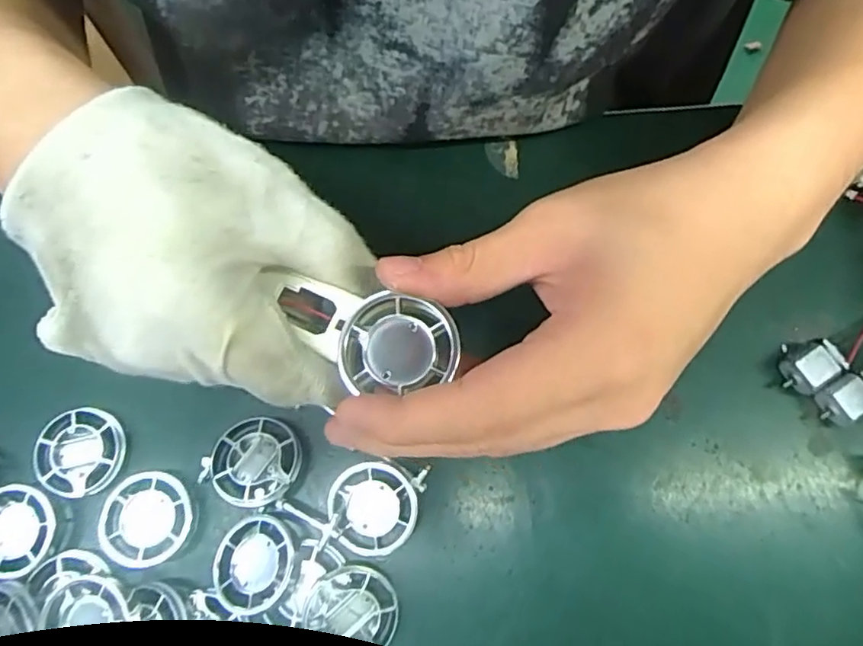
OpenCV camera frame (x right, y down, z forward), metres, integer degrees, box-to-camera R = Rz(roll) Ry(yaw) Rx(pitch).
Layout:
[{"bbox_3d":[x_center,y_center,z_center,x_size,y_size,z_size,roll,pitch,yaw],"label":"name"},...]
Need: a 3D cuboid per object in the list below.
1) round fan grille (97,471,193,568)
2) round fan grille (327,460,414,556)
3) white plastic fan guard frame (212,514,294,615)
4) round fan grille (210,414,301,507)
[{"bbox_3d":[-0.124,0.086,0.269,0.037,0.012,0.038,0,77,1],"label":"round fan grille"},{"bbox_3d":[-0.025,0.079,0.263,0.035,0.005,0.038,0,77,1],"label":"round fan grille"},{"bbox_3d":[-0.075,0.101,0.257,0.034,0.008,0.038,13,77,4],"label":"white plastic fan guard frame"},{"bbox_3d":[-0.077,0.061,0.272,0.038,0.019,0.039,0,77,1],"label":"round fan grille"}]

